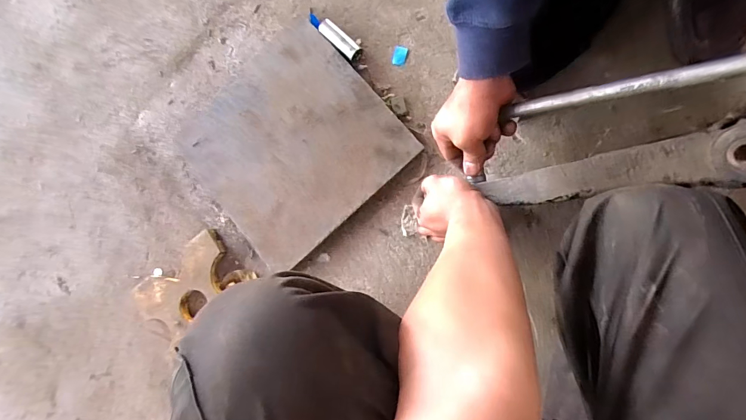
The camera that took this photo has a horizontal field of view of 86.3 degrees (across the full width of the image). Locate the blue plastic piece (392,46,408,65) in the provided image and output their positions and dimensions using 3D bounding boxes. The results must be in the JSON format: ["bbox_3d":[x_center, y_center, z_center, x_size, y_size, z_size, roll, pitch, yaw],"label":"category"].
[{"bbox_3d":[0.042,-0.238,0.615,0.020,0.005,0.029,15,89,8],"label":"blue plastic piece"}]

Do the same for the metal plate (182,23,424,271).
[{"bbox_3d":[-0.130,-0.099,0.617,0.297,0.009,0.290,-43,80,8],"label":"metal plate"}]

